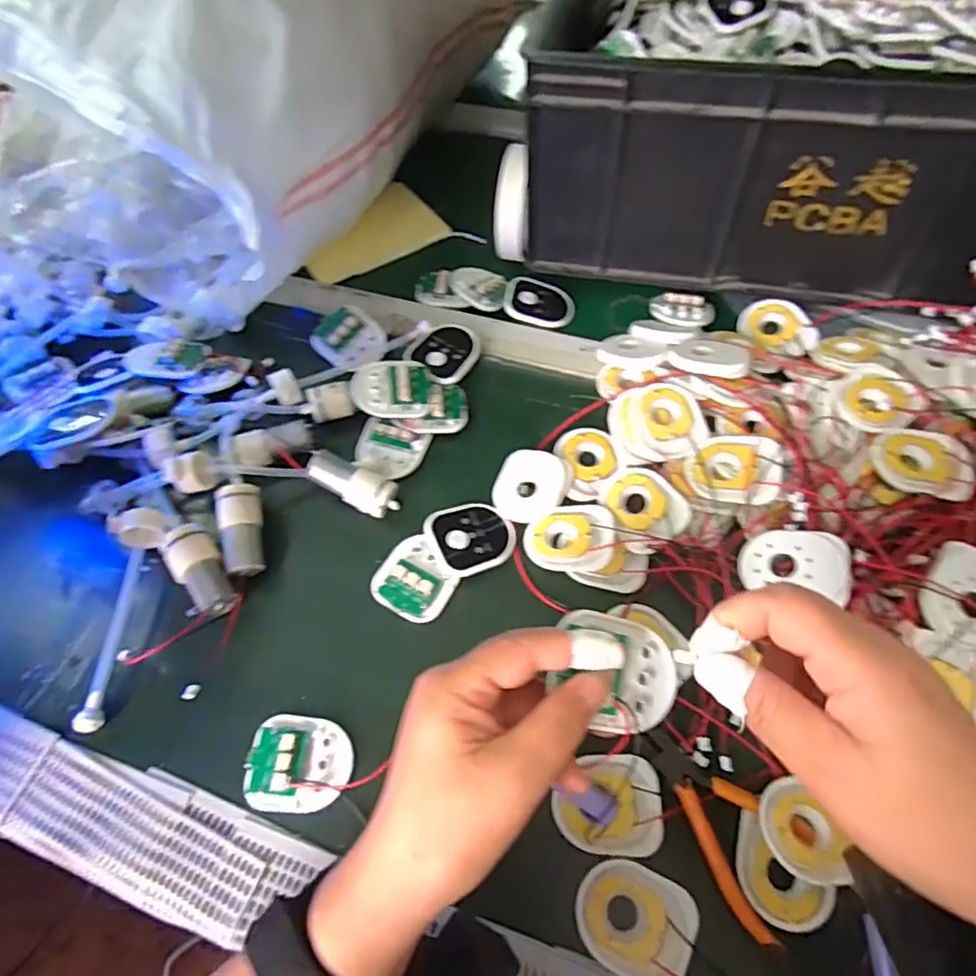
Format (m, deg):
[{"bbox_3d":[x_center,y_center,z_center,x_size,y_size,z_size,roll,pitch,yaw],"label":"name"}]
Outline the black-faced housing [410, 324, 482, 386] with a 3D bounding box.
[{"bbox_3d":[-0.033,-0.109,0.483,0.051,0.008,0.055,31,64,19],"label":"black-faced housing"}]

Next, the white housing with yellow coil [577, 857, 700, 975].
[{"bbox_3d":[0.075,0.220,0.304,0.058,0.006,0.047,22,61,14],"label":"white housing with yellow coil"}]

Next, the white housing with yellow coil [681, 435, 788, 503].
[{"bbox_3d":[0.163,-0.012,0.398,0.059,0.013,0.047,7,67,26],"label":"white housing with yellow coil"}]

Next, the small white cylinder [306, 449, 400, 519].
[{"bbox_3d":[-0.096,-0.002,0.423,0.065,0.024,0.028,28,63,1],"label":"small white cylinder"}]

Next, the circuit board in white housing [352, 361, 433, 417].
[{"bbox_3d":[-0.073,-0.077,0.458,0.057,0.019,0.044,-3,58,0],"label":"circuit board in white housing"}]

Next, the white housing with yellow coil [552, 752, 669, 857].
[{"bbox_3d":[0.067,0.173,0.328,0.058,0.007,0.047,-1,58,1],"label":"white housing with yellow coil"}]

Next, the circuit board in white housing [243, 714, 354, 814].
[{"bbox_3d":[-0.109,0.158,0.344,0.057,0.012,0.050,7,59,6],"label":"circuit board in white housing"}]

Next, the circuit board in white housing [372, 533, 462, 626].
[{"bbox_3d":[-0.048,0.061,0.404,0.051,0.017,0.053,27,63,17],"label":"circuit board in white housing"}]

